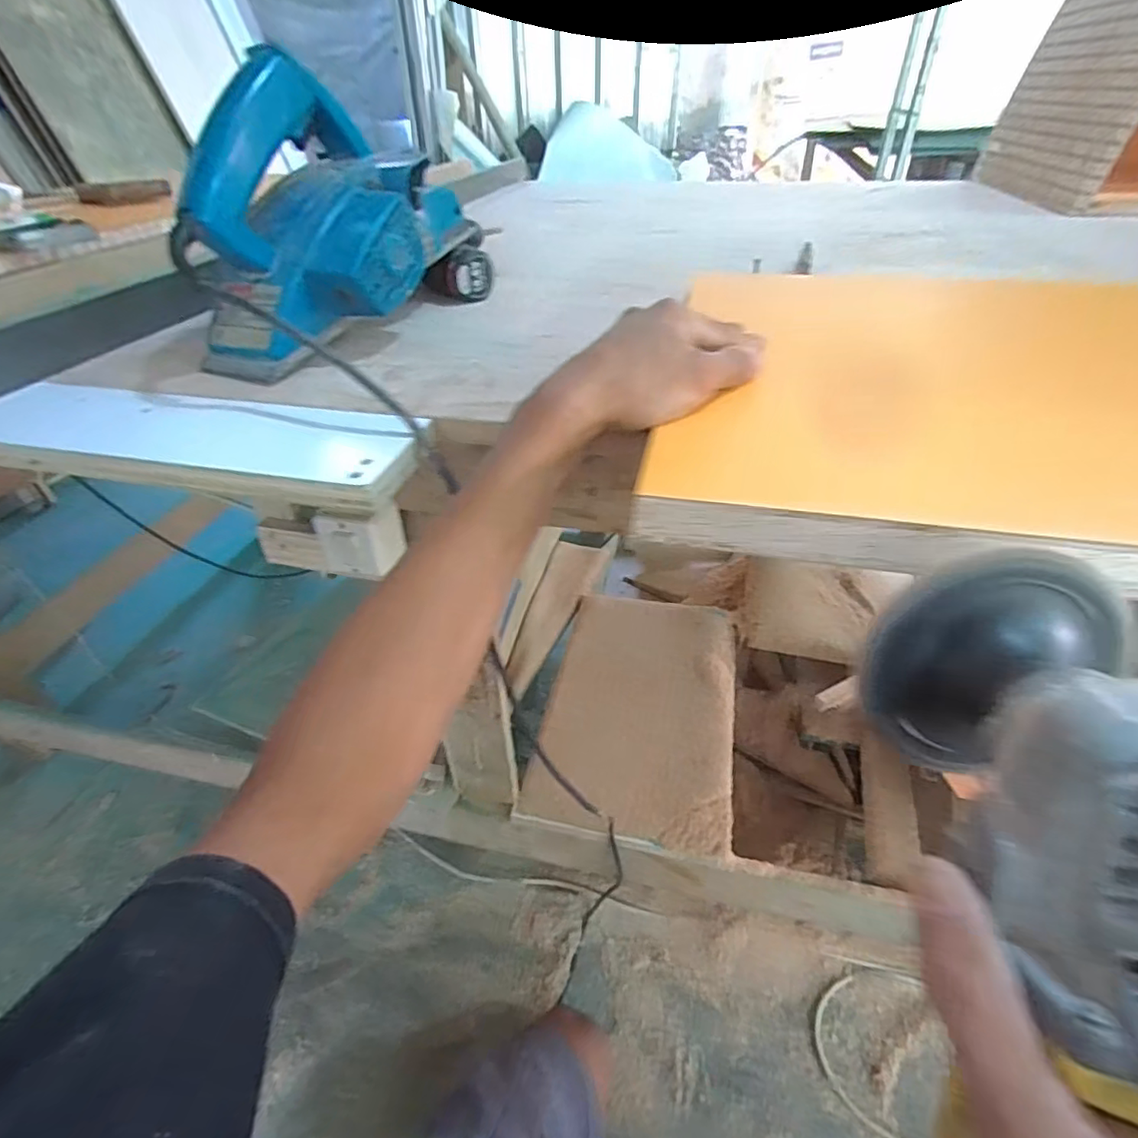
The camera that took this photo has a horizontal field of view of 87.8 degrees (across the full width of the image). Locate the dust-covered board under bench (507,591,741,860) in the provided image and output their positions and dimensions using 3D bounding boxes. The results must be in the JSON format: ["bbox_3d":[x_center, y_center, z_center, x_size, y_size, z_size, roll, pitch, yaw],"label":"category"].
[{"bbox_3d":[0.115,0.203,0.938,0.281,0.042,0.445,8,40,11],"label":"dust-covered board under bench"}]

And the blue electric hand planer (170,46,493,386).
[{"bbox_3d":[-0.162,-0.269,0.452,0.126,0.157,0.277,29,48,32],"label":"blue electric hand planer"}]

